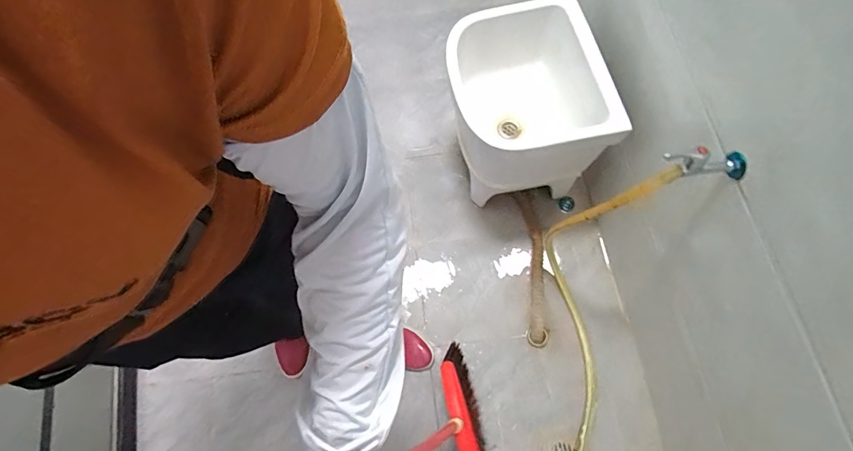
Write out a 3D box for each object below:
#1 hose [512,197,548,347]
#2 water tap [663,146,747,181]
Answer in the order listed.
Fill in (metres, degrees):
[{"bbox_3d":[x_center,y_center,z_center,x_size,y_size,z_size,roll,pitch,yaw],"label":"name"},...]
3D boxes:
[{"bbox_3d":[0.309,0.115,1.234,0.071,0.084,0.450,-3,69,2],"label":"hose"},{"bbox_3d":[0.446,-0.100,0.690,0.136,0.056,0.048,5,69,-13],"label":"water tap"}]

